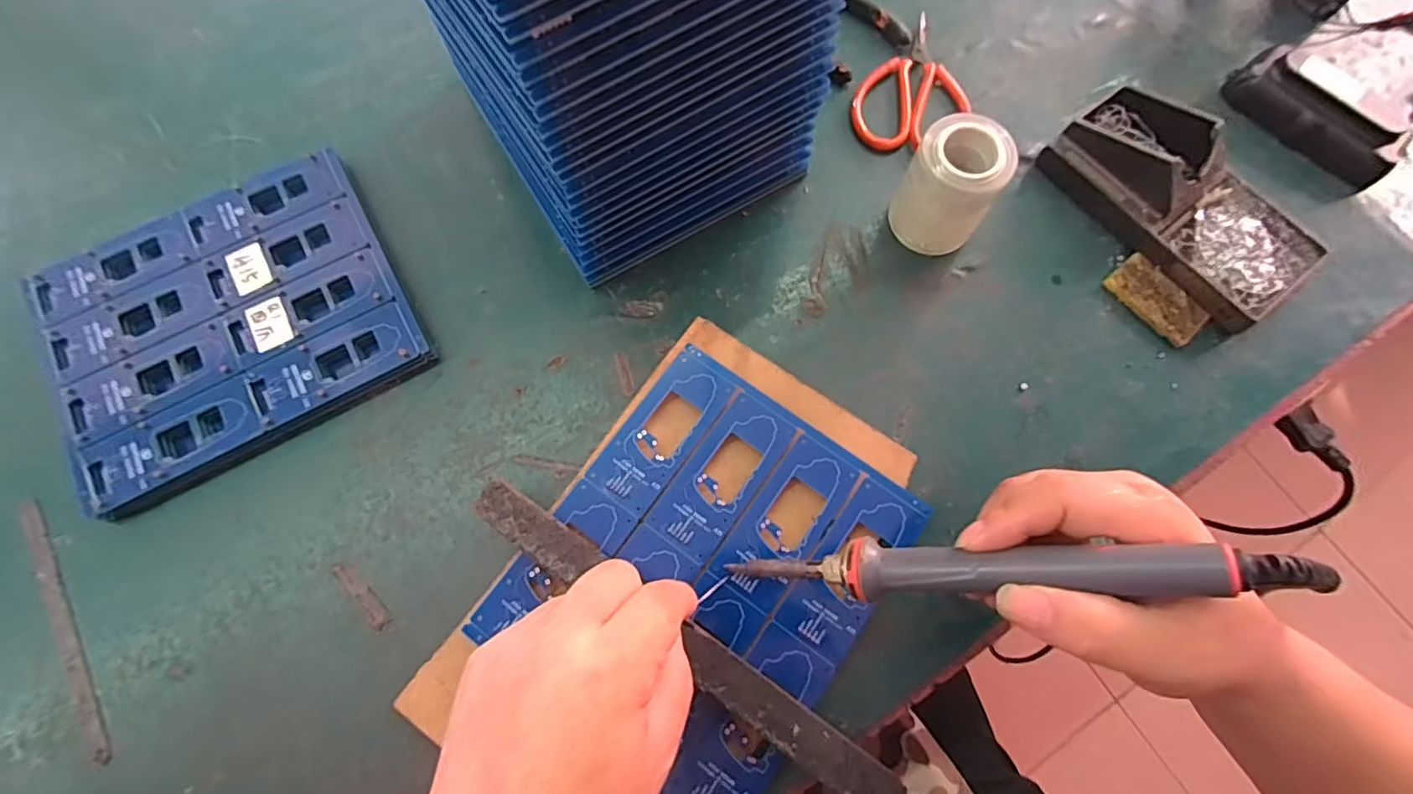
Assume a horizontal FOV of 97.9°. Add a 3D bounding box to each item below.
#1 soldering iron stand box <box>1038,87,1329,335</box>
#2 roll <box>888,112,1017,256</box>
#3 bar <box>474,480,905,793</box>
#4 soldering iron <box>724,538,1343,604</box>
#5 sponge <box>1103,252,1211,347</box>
[{"bbox_3d":[0.296,-0.123,0.377,0.080,0.041,0.156,-37,77,-11],"label":"soldering iron stand box"},{"bbox_3d":[0.141,-0.121,0.357,0.049,0.070,0.045,0,73,-1],"label":"roll"},{"bbox_3d":[-0.014,0.116,0.293,0.238,0.005,0.024,34,76,9],"label":"bar"},{"bbox_3d":[0.112,0.072,0.253,0.213,0.019,0.022,-9,69,30],"label":"soldering iron"},{"bbox_3d":[0.274,-0.060,0.373,0.032,0.005,0.056,-37,77,-11],"label":"sponge"}]

